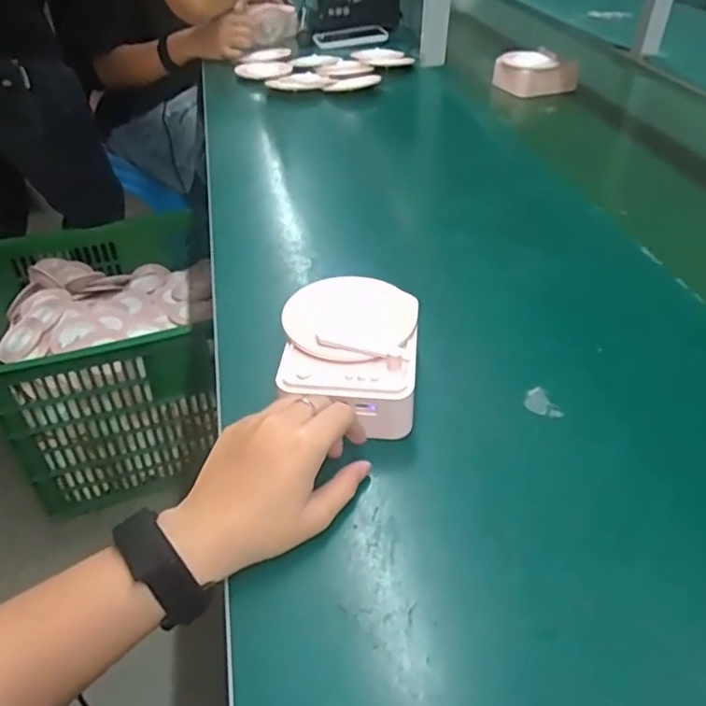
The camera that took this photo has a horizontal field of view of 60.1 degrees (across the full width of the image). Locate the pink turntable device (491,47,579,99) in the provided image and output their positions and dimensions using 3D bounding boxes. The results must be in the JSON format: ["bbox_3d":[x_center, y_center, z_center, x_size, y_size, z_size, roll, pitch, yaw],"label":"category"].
[{"bbox_3d":[0.315,-0.491,1.064,0.106,0.049,0.112,-25,45,-27],"label":"pink turntable device"}]

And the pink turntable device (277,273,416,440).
[{"bbox_3d":[-0.002,-0.003,0.461,0.099,0.049,0.125,4,40,5],"label":"pink turntable device"}]

